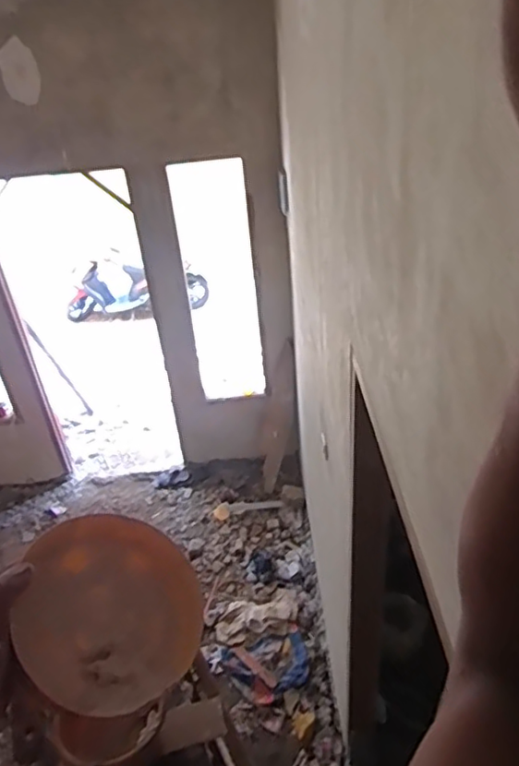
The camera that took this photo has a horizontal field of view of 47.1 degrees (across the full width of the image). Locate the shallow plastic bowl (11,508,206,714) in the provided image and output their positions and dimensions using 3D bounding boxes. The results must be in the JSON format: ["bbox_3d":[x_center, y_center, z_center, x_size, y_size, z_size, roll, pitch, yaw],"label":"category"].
[{"bbox_3d":[-0.132,0.203,0.542,0.155,0.030,0.165,9,57,-14],"label":"shallow plastic bowl"}]

